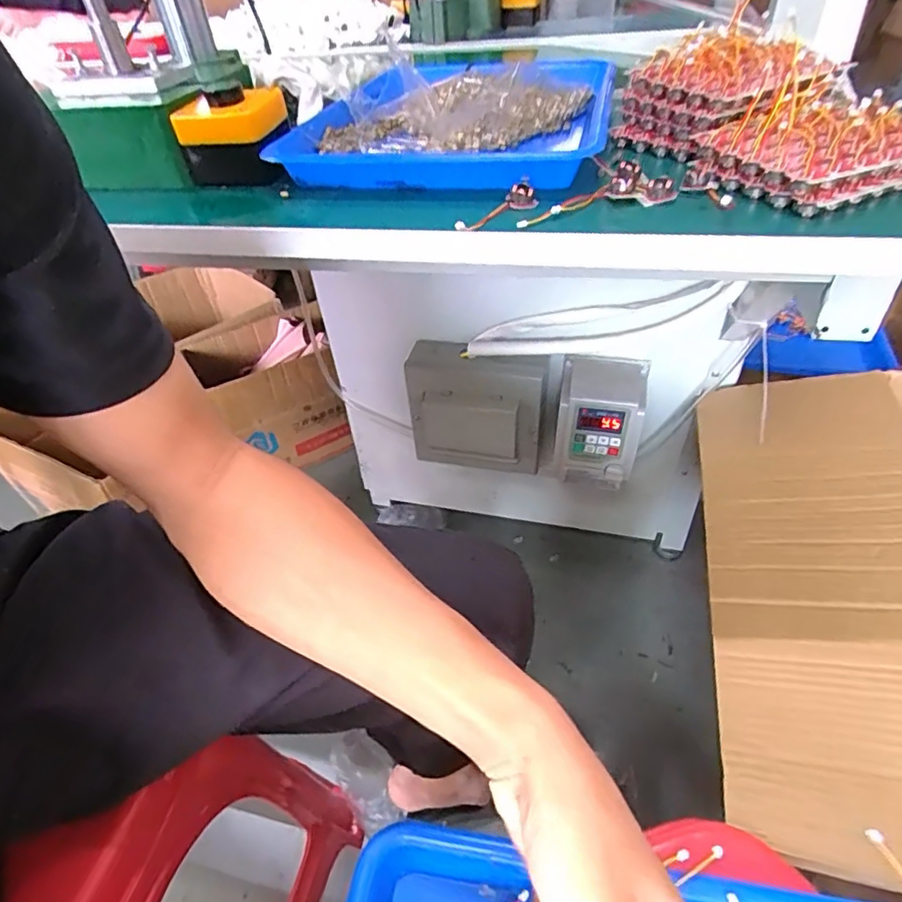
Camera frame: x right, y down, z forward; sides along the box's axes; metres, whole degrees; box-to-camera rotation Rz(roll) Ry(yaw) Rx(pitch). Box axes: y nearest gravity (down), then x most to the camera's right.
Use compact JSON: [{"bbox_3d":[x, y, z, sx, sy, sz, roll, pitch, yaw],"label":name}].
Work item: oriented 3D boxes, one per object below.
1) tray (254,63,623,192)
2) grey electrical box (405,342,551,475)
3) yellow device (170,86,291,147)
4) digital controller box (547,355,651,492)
[{"bbox_3d":[0.013,-0.311,0.495,0.240,0.044,0.337,8,44,13],"label":"tray"},{"bbox_3d":[0.038,-0.056,0.799,0.192,0.187,0.061,6,44,11],"label":"grey electrical box"},{"bbox_3d":[-0.170,-0.258,0.434,0.086,0.025,0.043,-28,81,-22],"label":"yellow device"},{"bbox_3d":[0.203,-0.046,0.758,0.112,0.157,0.098,10,45,15],"label":"digital controller box"}]

